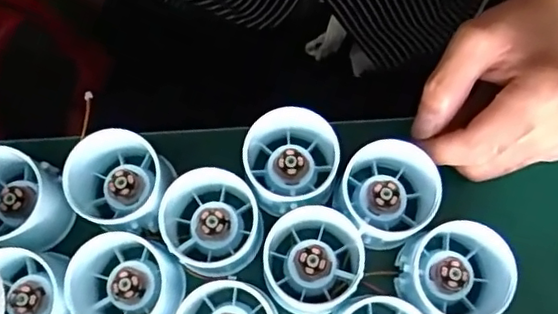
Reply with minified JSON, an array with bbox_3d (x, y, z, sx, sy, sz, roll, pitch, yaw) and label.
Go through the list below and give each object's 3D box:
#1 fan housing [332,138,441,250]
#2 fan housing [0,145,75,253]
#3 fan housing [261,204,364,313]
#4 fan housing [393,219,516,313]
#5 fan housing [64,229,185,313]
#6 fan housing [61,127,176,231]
[{"bbox_3d":[0.059,0.020,0.335,0.052,0.046,0.058,-30,77,-7],"label":"fan housing"},{"bbox_3d":[-0.149,0.023,0.337,0.051,0.046,0.053,0,75,1],"label":"fan housing"},{"bbox_3d":[0.018,0.059,0.329,0.054,0.039,0.055,0,75,1],"label":"fan housing"},{"bbox_3d":[0.093,0.064,0.324,0.050,0.054,0.052,0,75,1],"label":"fan housing"},{"bbox_3d":[-0.084,0.071,0.324,0.056,0.046,0.054,0,75,1],"label":"fan housing"},{"bbox_3d":[-0.093,0.013,0.341,0.062,0.047,0.052,17,76,5],"label":"fan housing"}]

